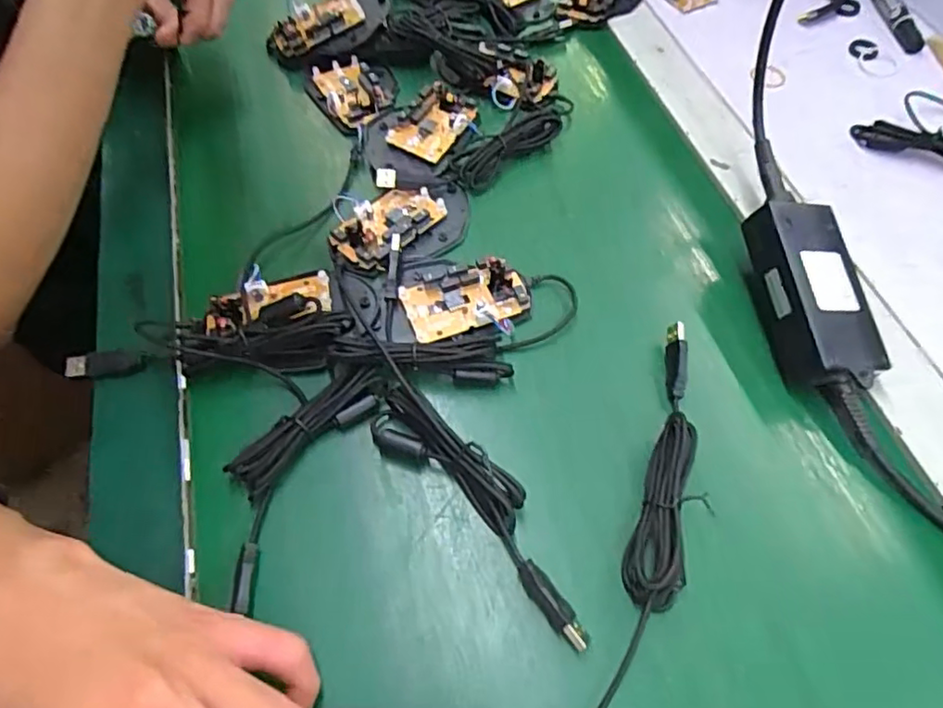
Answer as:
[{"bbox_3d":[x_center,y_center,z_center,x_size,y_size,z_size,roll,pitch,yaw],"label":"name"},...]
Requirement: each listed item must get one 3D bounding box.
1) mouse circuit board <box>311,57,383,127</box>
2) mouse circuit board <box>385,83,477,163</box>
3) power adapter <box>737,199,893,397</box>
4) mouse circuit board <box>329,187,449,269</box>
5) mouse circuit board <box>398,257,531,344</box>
[{"bbox_3d":[-0.107,-0.231,0.540,0.042,0.015,0.093,-24,61,-14],"label":"mouse circuit board"},{"bbox_3d":[-0.030,-0.193,0.503,0.047,0.013,0.078,29,63,17],"label":"mouse circuit board"},{"bbox_3d":[0.215,-0.038,0.385,0.052,0.038,0.124,0,72,-17],"label":"power adapter"},{"bbox_3d":[-0.061,-0.096,0.444,0.048,0.014,0.082,33,64,20],"label":"mouse circuit board"},{"bbox_3d":[-0.003,-0.035,0.403,0.078,0.018,0.051,-18,60,-10],"label":"mouse circuit board"}]

